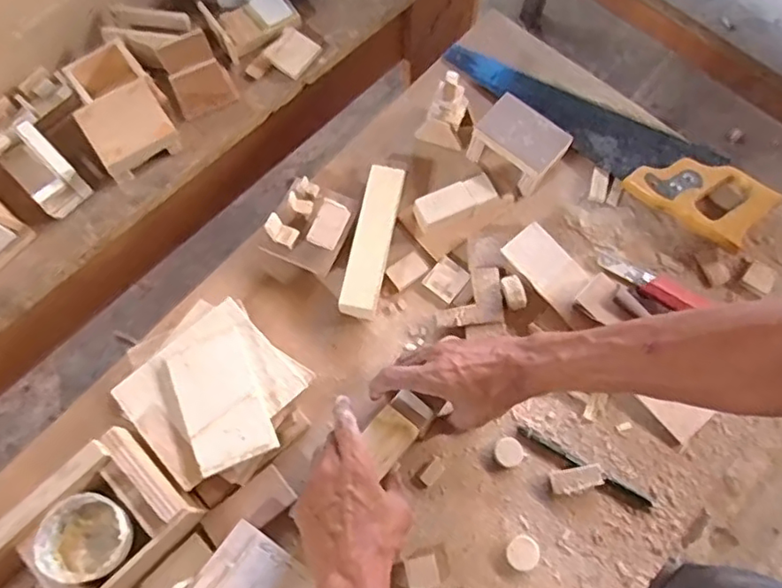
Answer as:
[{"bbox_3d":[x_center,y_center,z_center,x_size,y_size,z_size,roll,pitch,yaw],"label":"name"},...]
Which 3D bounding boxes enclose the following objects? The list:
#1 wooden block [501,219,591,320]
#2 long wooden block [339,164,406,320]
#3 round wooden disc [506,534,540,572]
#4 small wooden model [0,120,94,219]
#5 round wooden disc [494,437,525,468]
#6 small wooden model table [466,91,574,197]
[{"bbox_3d":[0.167,-0.025,0.644,0.050,0.027,0.097,-40,75,-12],"label":"wooden block"},{"bbox_3d":[-0.019,-0.059,0.645,0.040,0.025,0.164,10,72,4],"label":"long wooden block"},{"bbox_3d":[0.123,0.240,0.561,0.030,0.009,0.029,0,71,1],"label":"round wooden disc"},{"bbox_3d":[-0.378,-0.134,0.653,0.099,0.034,0.055,43,76,13],"label":"small wooden model"},{"bbox_3d":[0.117,0.156,0.595,0.028,0.004,0.027,0,71,1],"label":"round wooden disc"},{"bbox_3d":[0.142,-0.165,0.677,0.094,0.052,0.068,41,76,13],"label":"small wooden model table"}]

